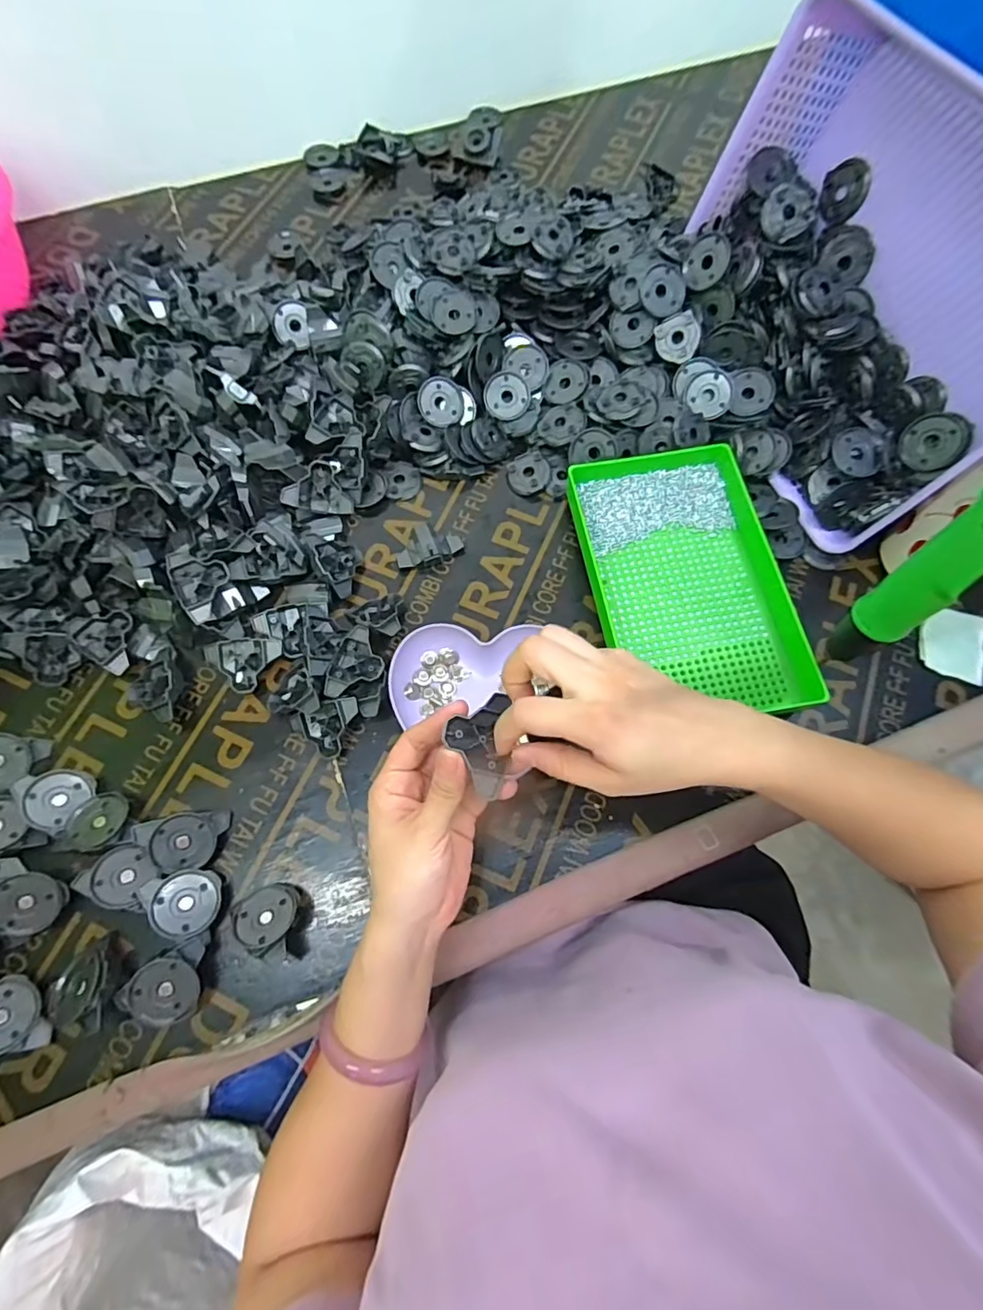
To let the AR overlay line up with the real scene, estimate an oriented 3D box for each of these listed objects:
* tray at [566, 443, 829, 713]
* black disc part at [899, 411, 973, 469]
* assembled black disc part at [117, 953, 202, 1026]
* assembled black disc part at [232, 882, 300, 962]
[{"bbox_3d":[0.165,-0.067,0.479,0.148,0.038,0.249,-11,71,-3],"label":"tray"},{"bbox_3d":[0.374,-0.181,0.465,0.013,0.047,0.046,-15,98,-47],"label":"black disc part"},{"bbox_3d":[-0.221,0.229,0.375,0.045,0.007,0.045,3,79,-17],"label":"assembled black disc part"},{"bbox_3d":[-0.163,0.192,0.395,0.046,0.021,0.050,5,44,4],"label":"assembled black disc part"}]

